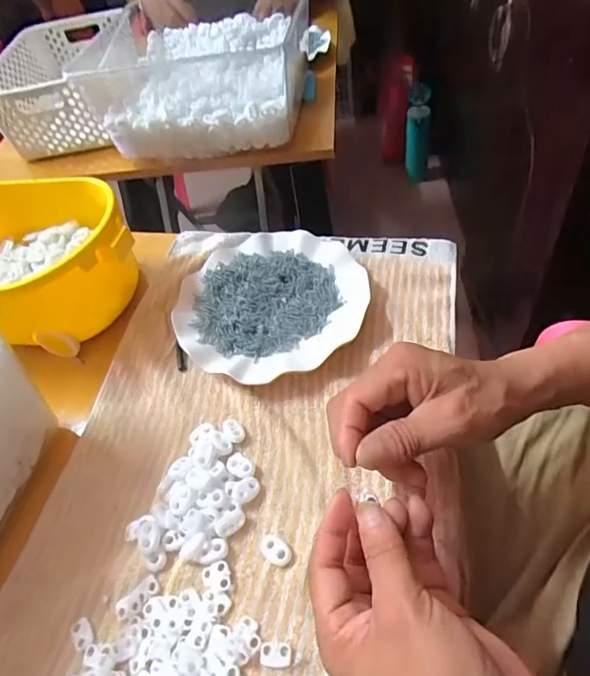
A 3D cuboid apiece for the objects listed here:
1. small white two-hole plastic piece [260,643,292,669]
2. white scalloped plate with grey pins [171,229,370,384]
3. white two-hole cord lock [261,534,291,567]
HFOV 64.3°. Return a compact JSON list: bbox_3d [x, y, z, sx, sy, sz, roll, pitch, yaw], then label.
[{"bbox_3d":[-0.012,0.189,0.281,0.019,0.004,0.012,-4,50,8],"label":"small white two-hole plastic piece"},{"bbox_3d":[-0.029,-0.040,0.460,0.179,0.027,0.173,-6,50,7],"label":"white scalloped plate with grey pins"},{"bbox_3d":[-0.013,0.144,0.318,0.024,0.006,0.014,28,61,30],"label":"white two-hole cord lock"}]

